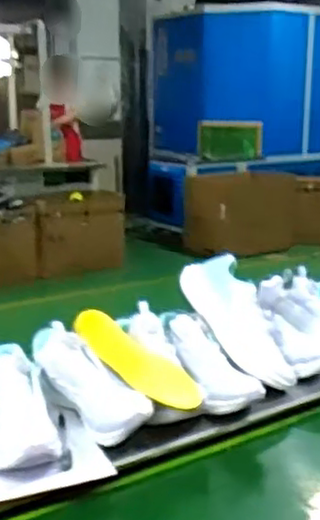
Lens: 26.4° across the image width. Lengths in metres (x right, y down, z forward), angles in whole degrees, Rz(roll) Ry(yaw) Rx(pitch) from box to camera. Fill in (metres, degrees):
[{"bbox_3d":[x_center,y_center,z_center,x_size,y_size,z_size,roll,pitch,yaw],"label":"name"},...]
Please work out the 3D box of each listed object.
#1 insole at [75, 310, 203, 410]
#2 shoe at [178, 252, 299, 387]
[{"bbox_3d":[-0.040,0.148,1.020,0.234,0.024,0.074,35,29,25],"label":"insole"},{"bbox_3d":[0.129,0.101,1.097,0.088,0.250,0.081,-43,-14,34],"label":"shoe"}]

